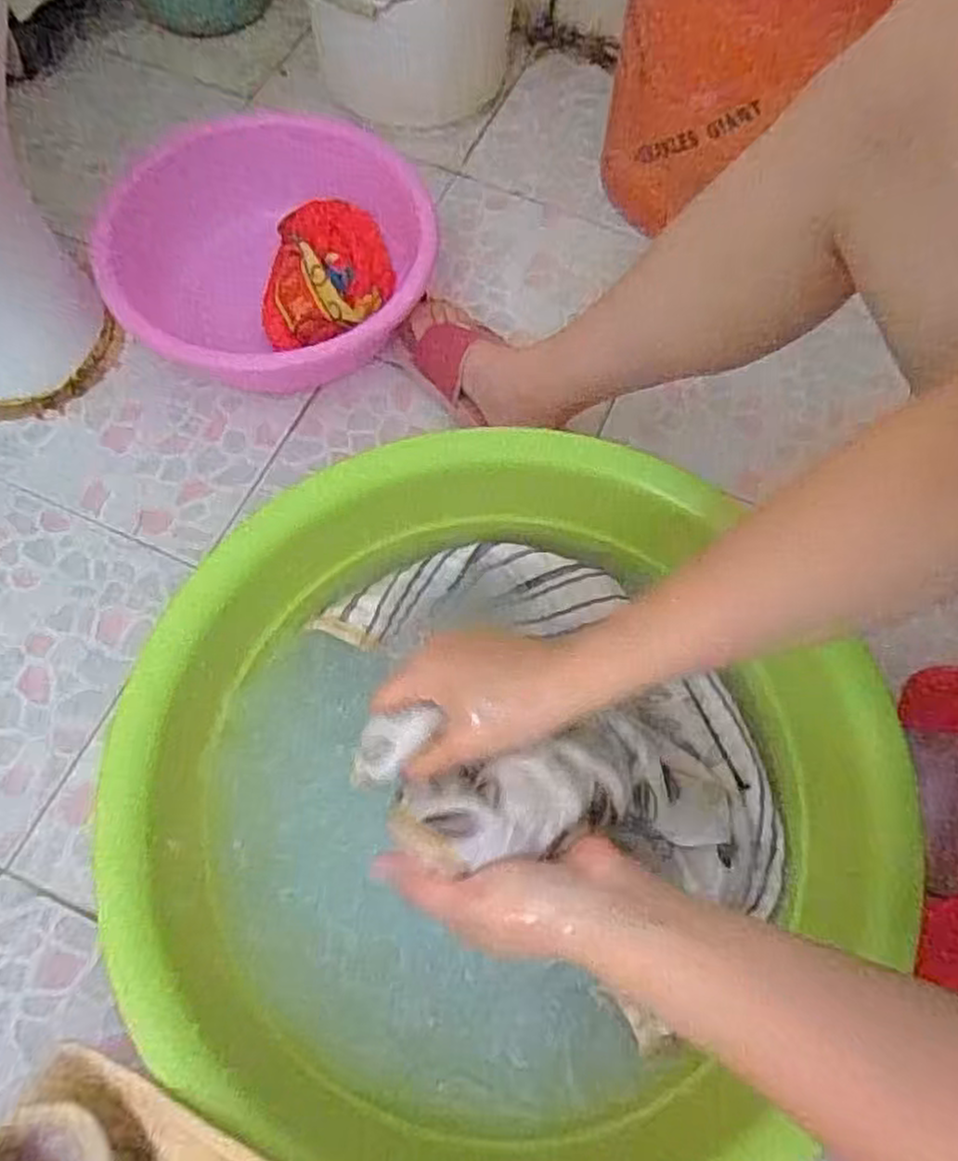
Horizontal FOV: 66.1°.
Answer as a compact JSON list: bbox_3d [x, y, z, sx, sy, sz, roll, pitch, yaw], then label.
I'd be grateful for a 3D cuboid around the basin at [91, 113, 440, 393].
[{"bbox_3d":[-0.230,-0.351,0.799,0.321,0.130,0.344,1,67,-3],"label":"basin"}]

